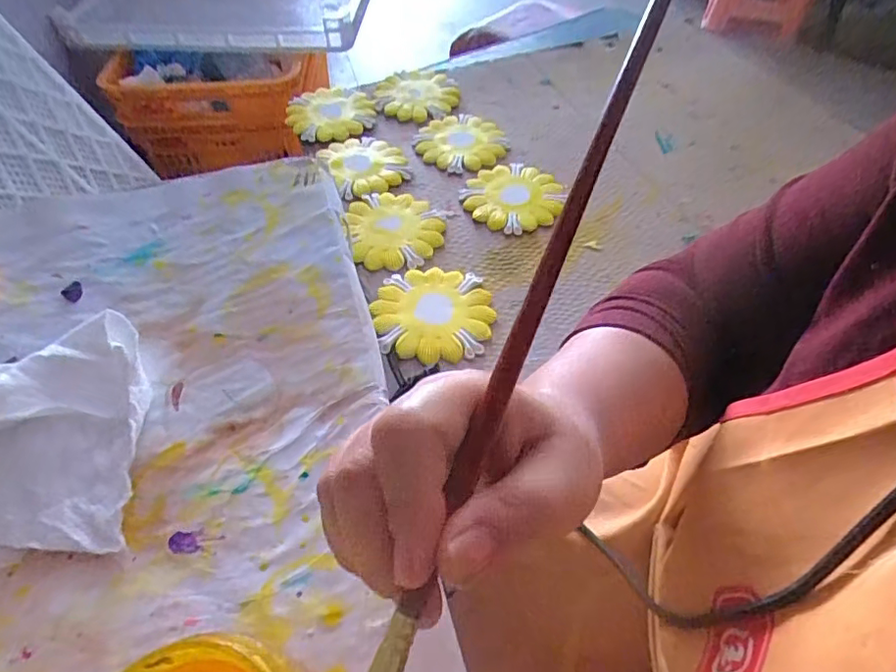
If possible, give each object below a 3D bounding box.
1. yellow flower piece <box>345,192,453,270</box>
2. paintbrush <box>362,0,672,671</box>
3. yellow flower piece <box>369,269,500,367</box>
[{"bbox_3d":[-0.063,-0.125,0.657,0.125,0.015,0.124,2,53,1],"label":"yellow flower piece"},{"bbox_3d":[0.024,0.000,0.168,0.011,0.007,0.281,21,76,14],"label":"paintbrush"},{"bbox_3d":[-0.016,-0.027,0.570,0.121,0.012,0.123,0,53,0],"label":"yellow flower piece"}]

